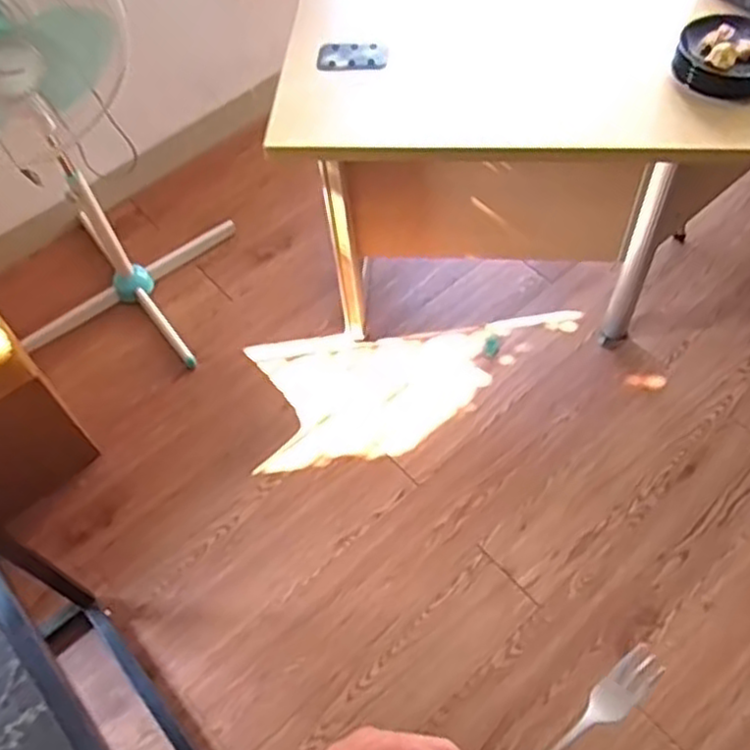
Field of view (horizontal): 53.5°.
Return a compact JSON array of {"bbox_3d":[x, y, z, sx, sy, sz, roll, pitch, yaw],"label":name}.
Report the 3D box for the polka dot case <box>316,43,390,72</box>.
[{"bbox_3d":[-0.033,-0.484,1.128,0.107,0.011,0.053,0,72,-2],"label":"polka dot case"}]

